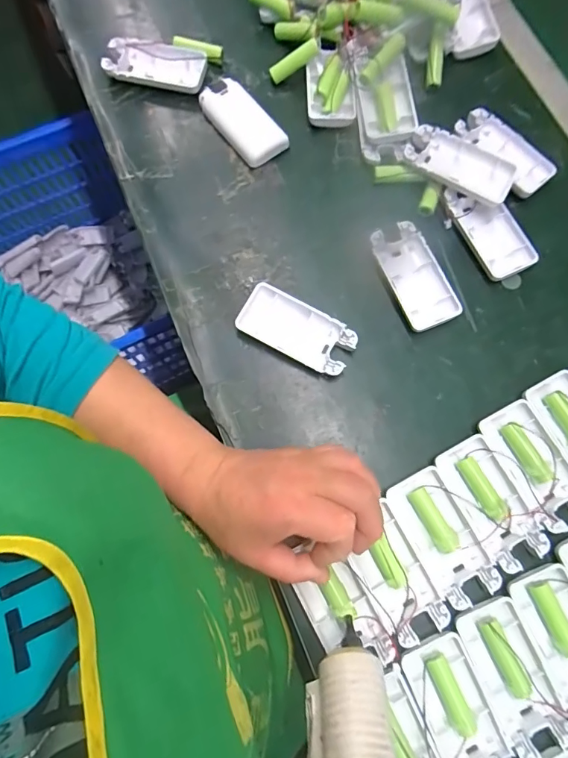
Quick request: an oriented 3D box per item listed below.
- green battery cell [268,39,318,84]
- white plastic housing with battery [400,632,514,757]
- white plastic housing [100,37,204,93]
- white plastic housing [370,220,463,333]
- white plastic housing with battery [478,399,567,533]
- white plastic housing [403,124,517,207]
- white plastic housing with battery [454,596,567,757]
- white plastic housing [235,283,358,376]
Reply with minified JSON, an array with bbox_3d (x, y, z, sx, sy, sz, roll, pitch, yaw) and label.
[{"bbox_3d":[0.009,-0.293,0.404,0.048,0.013,0.012,-26,77,16],"label":"green battery cell"},{"bbox_3d":[0.118,0.226,0.297,0.046,0.019,0.095,-21,77,-5],"label":"white plastic housing with battery"},{"bbox_3d":[-0.119,-0.292,0.408,0.092,0.019,0.037,12,77,3],"label":"white plastic housing"},{"bbox_3d":[0.110,-0.087,0.370,0.047,0.011,0.093,-23,78,-6],"label":"white plastic housing"},{"bbox_3d":[0.190,0.065,0.328,0.045,0.013,0.092,-27,78,-6],"label":"white plastic housing with battery"},{"bbox_3d":[0.152,-0.184,0.381,0.091,0.023,0.040,24,78,5],"label":"white plastic housing"},{"bbox_3d":[0.158,0.202,0.302,0.047,0.023,0.092,-23,78,-6],"label":"white plastic housing with battery"},{"bbox_3d":[0.010,-0.039,0.358,0.093,0.013,0.044,28,78,6],"label":"white plastic housing"}]

